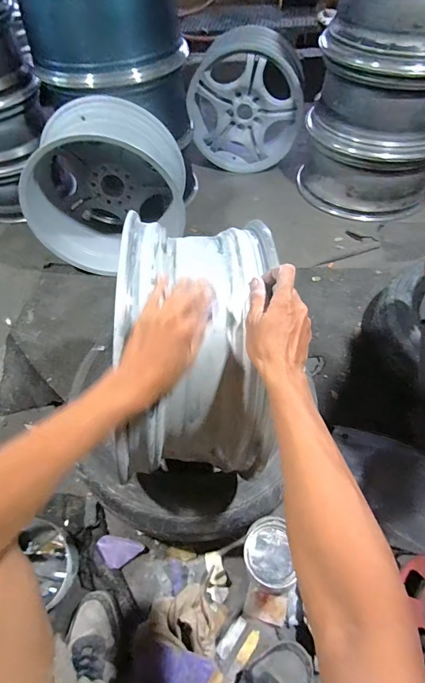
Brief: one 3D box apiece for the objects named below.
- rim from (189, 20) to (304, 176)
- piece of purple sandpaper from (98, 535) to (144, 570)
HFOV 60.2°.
[{"bbox_3d":[0.135,-0.974,1.512,0.433,0.469,0.228,-1,54,2],"label":"rim"},{"bbox_3d":[-0.197,0.440,0.765,0.096,0.004,0.057,11,55,11],"label":"piece of purple sandpaper"}]

